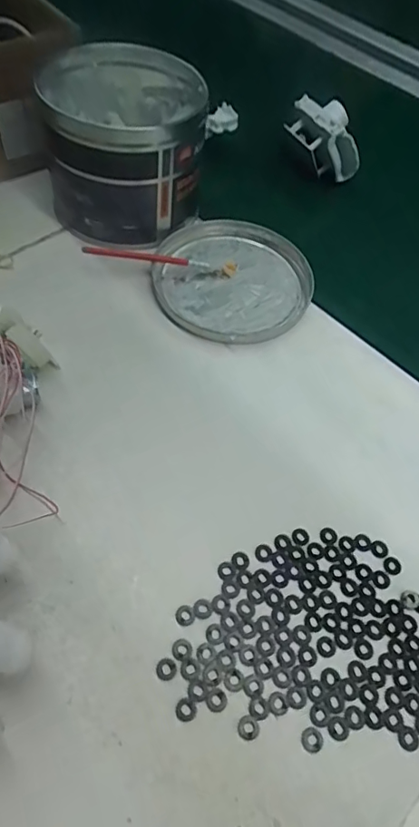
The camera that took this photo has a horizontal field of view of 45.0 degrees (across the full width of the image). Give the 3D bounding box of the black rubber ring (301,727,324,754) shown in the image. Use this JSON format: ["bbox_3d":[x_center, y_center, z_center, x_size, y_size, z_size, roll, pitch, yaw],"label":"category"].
[{"bbox_3d":[0.051,0.161,0.249,0.011,0.004,0.011,2,58,-3],"label":"black rubber ring"}]

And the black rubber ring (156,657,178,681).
[{"bbox_3d":[-0.022,0.131,0.259,0.010,0.004,0.010,2,58,-3],"label":"black rubber ring"}]

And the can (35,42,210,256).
[{"bbox_3d":[-0.070,-0.224,0.428,0.132,0.106,0.139,2,58,-3],"label":"can"}]

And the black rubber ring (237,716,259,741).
[{"bbox_3d":[0.019,0.155,0.249,0.010,0.004,0.010,2,58,-3],"label":"black rubber ring"}]

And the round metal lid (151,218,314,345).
[{"bbox_3d":[0.019,-0.113,0.422,0.128,0.014,0.133,2,58,-3],"label":"round metal lid"}]

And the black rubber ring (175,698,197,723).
[{"bbox_3d":[-0.012,0.147,0.250,0.010,0.004,0.010,2,58,-3],"label":"black rubber ring"}]

